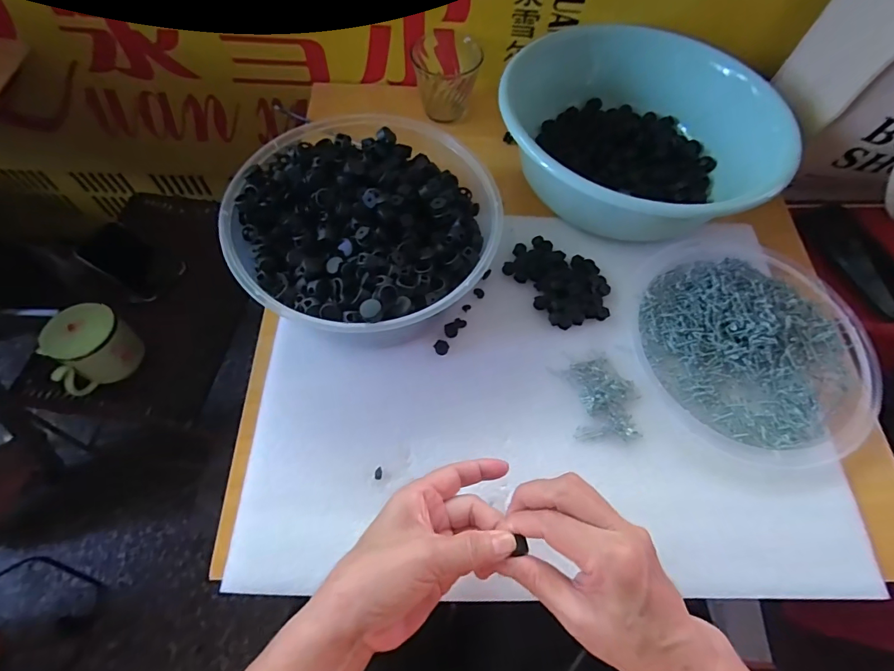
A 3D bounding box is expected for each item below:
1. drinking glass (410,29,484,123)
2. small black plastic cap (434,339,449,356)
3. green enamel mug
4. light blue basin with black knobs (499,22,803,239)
[{"bbox_3d":[-0.001,-0.343,0.581,0.086,0.075,0.077,-1,65,-4],"label":"drinking glass"},{"bbox_3d":[-0.005,0.011,0.440,0.014,0.006,0.016,32,68,10],"label":"small black plastic cap"},{"bbox_3d":[-0.475,0.016,0.590,0.093,0.079,0.078,-32,70,-17],"label":"green enamel mug"},{"bbox_3d":[0.210,-0.233,0.517,0.296,0.101,0.260,-14,66,-10],"label":"light blue basin with black knobs"}]

